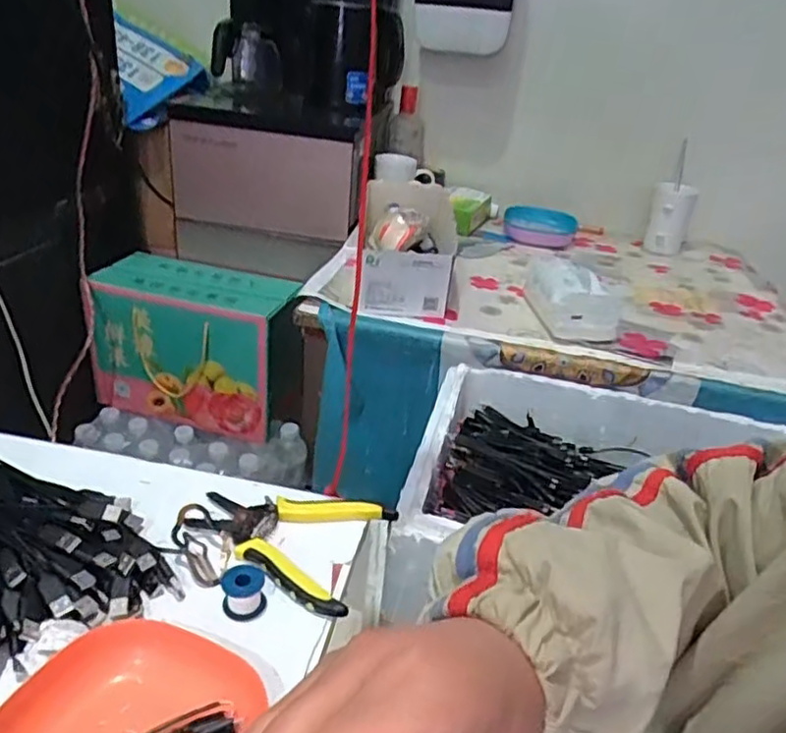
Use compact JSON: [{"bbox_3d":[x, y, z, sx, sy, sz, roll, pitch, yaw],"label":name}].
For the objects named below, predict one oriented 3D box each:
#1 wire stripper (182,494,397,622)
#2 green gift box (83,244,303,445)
[{"bbox_3d":[-0.086,0.133,0.541,0.153,0.015,0.114,17,30,18],"label":"wire stripper"},{"bbox_3d":[-0.333,-0.038,1.167,0.324,0.237,0.168,13,29,11],"label":"green gift box"}]

